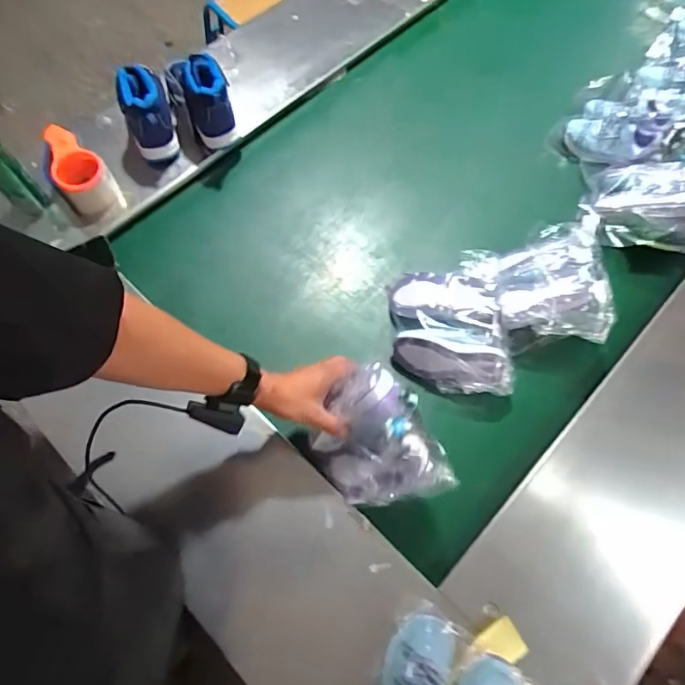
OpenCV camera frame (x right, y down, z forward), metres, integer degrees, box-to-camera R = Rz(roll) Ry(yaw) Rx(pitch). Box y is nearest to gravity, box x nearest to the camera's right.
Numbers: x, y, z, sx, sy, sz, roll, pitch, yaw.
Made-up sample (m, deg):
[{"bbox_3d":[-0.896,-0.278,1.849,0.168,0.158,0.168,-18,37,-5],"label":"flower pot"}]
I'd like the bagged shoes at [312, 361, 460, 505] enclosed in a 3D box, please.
[{"bbox_3d":[0.048,0.134,0.667,0.090,0.184,0.194,-25,78,-50],"label":"bagged shoes"}]

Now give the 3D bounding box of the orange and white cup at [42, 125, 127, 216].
[{"bbox_3d":[-0.462,-0.301,0.847,0.083,0.091,0.122,-34,71,-12],"label":"orange and white cup"}]

